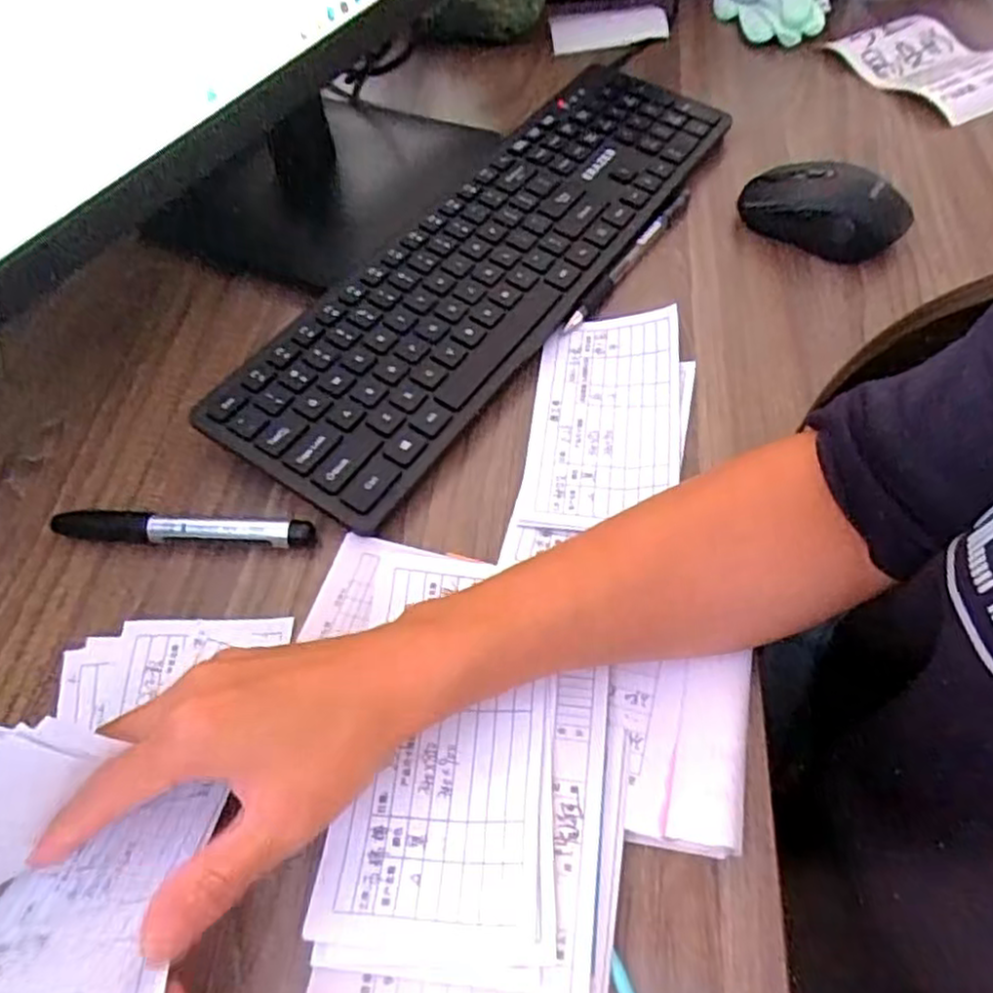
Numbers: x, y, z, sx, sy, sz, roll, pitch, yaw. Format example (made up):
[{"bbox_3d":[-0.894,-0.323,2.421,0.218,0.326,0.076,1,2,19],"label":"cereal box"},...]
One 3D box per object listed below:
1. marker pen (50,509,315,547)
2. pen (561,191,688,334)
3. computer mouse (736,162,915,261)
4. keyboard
[{"bbox_3d":[-0.157,0.016,0.356,0.130,0.016,0.017,3,55,7],"label":"marker pen"},{"bbox_3d":[0.086,-0.154,0.458,0.008,0.010,0.155,28,61,22],"label":"pen"},{"bbox_3d":[0.210,-0.186,0.456,0.099,0.033,0.052,23,60,19],"label":"computer mouse"},{"bbox_3d":[0.004,-0.161,0.455,0.131,0.029,0.424,28,62,22],"label":"keyboard"}]

